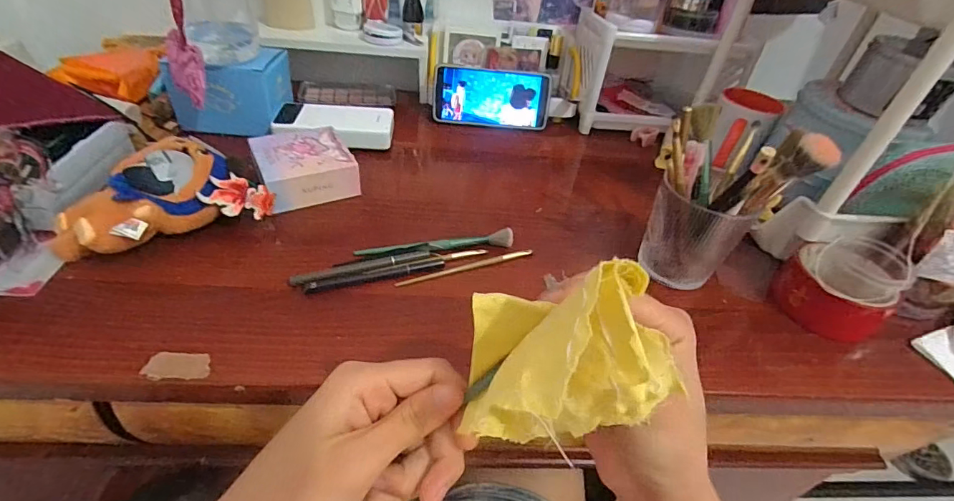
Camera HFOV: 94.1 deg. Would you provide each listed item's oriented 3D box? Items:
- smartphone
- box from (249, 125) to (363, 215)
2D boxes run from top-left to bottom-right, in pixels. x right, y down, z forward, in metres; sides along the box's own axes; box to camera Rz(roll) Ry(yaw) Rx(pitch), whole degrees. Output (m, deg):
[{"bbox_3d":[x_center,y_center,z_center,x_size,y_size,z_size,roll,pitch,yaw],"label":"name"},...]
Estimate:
[{"bbox_3d":[0.022,-0.221,0.644,0.166,0.079,0.007,3,21,-5],"label":"smartphone"},{"bbox_3d":[-0.189,-0.093,0.490,0.094,0.037,0.100,-17,47,-26],"label":"box"}]

